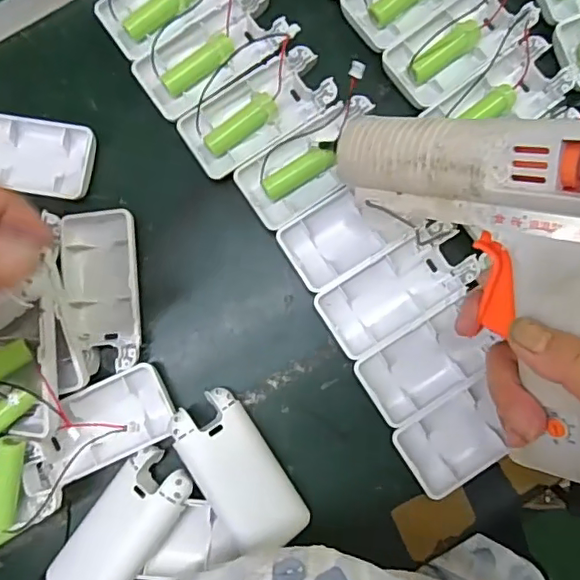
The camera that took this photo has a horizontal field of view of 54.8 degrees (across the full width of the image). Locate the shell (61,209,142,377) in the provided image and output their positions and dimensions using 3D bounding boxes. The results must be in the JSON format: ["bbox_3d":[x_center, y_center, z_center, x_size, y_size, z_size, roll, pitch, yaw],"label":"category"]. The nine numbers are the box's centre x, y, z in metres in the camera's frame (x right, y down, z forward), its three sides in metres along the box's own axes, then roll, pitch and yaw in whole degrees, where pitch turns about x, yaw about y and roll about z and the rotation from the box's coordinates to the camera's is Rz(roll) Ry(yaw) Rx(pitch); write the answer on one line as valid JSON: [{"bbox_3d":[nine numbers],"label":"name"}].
[{"bbox_3d":[-0.113,0.001,0.339,0.045,0.016,0.093,-5,86,-1],"label":"shell"}]

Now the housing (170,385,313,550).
[{"bbox_3d":[-0.029,0.105,0.320,0.044,0.010,0.093,-33,90,-19],"label":"housing"}]

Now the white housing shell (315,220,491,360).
[{"bbox_3d":[0.067,-0.002,0.336,0.099,0.012,0.045,-32,87,-3],"label":"white housing shell"}]

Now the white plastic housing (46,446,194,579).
[{"bbox_3d":[-0.096,0.138,0.320,0.042,0.023,0.094,36,86,2],"label":"white plastic housing"}]

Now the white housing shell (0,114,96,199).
[{"bbox_3d":[-0.167,-0.085,0.349,0.094,0.014,0.043,10,86,0],"label":"white housing shell"}]

